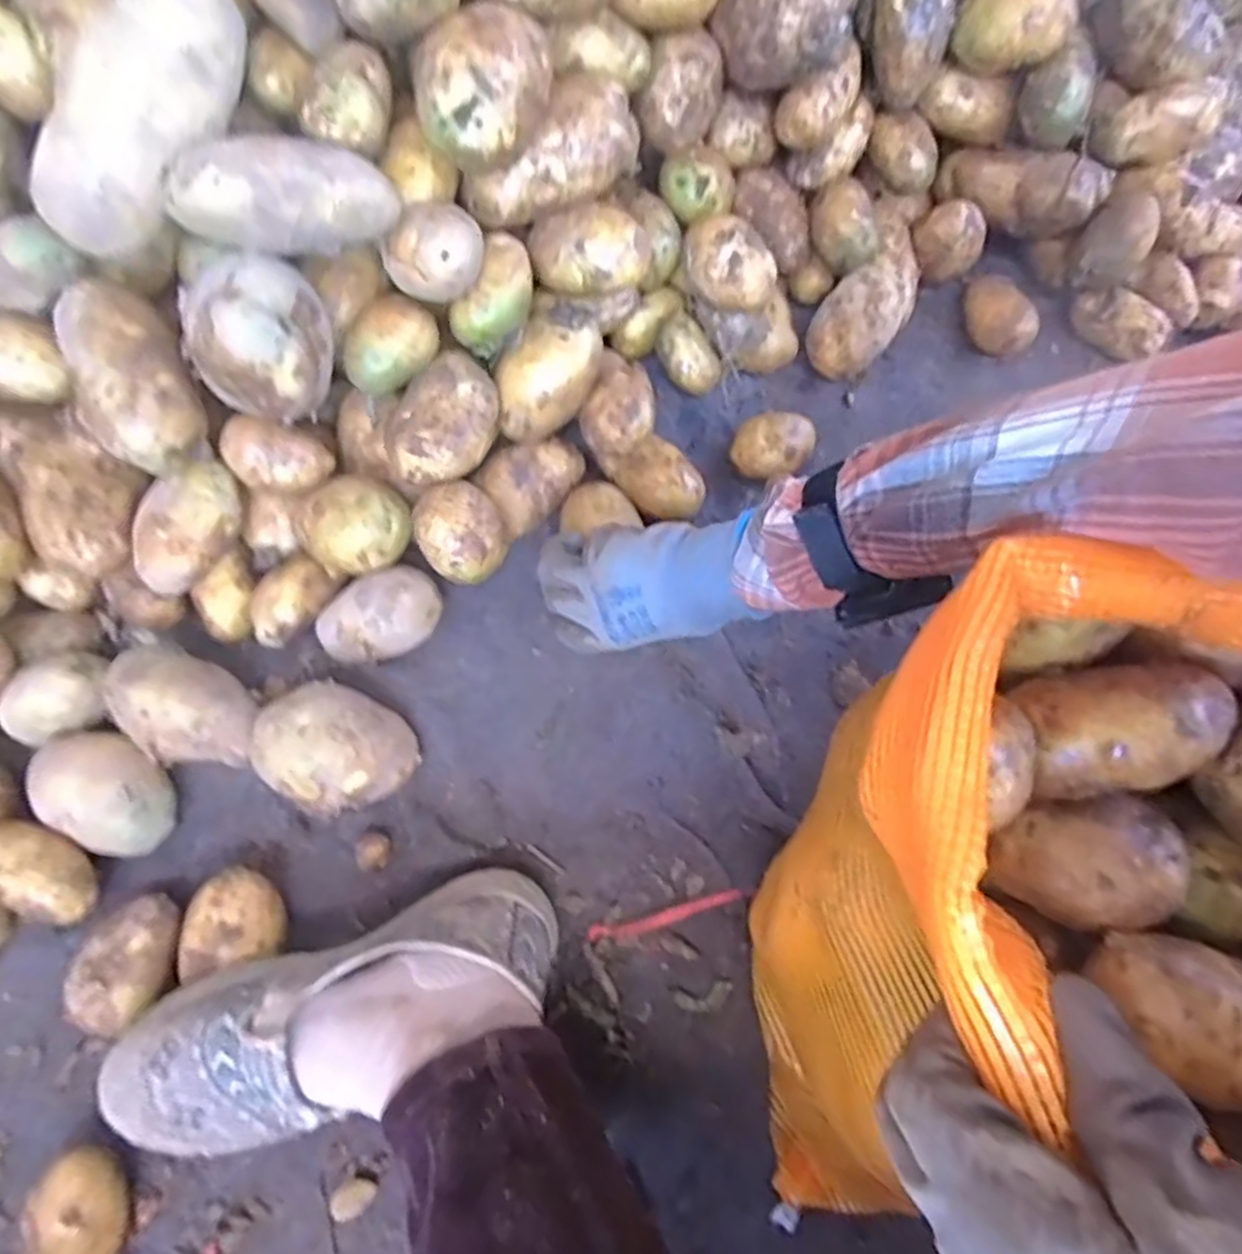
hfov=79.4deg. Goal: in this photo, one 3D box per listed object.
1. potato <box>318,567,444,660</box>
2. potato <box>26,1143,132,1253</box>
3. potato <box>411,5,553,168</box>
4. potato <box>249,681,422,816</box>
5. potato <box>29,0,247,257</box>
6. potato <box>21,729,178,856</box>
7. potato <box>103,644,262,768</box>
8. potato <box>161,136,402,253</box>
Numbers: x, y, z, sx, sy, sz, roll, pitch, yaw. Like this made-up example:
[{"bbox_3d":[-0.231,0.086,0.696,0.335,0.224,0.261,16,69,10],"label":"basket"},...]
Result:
[{"bbox_3d":[-0.167,-0.004,0.526,0.083,0.049,0.046,-24,67,-10],"label":"potato"},{"bbox_3d":[-0.282,0.314,0.389,0.039,0.039,0.070,-4,65,-1],"label":"potato"},{"bbox_3d":[-0.085,-0.331,0.462,0.082,0.060,0.068,-6,65,-2],"label":"potato"},{"bbox_3d":[-0.182,0.080,0.483,0.086,0.061,0.077,31,69,14],"label":"potato"},{"bbox_3d":[-0.271,-0.286,0.421,0.052,0.057,0.161,43,102,18],"label":"potato"},{"bbox_3d":[-0.328,0.105,0.479,0.095,0.054,0.062,26,68,12],"label":"potato"},{"bbox_3d":[-0.280,0.056,0.489,0.087,0.072,0.062,34,70,15],"label":"potato"},{"bbox_3d":[-0.194,-0.249,0.435,0.121,0.049,0.037,-9,64,-18],"label":"potato"}]

